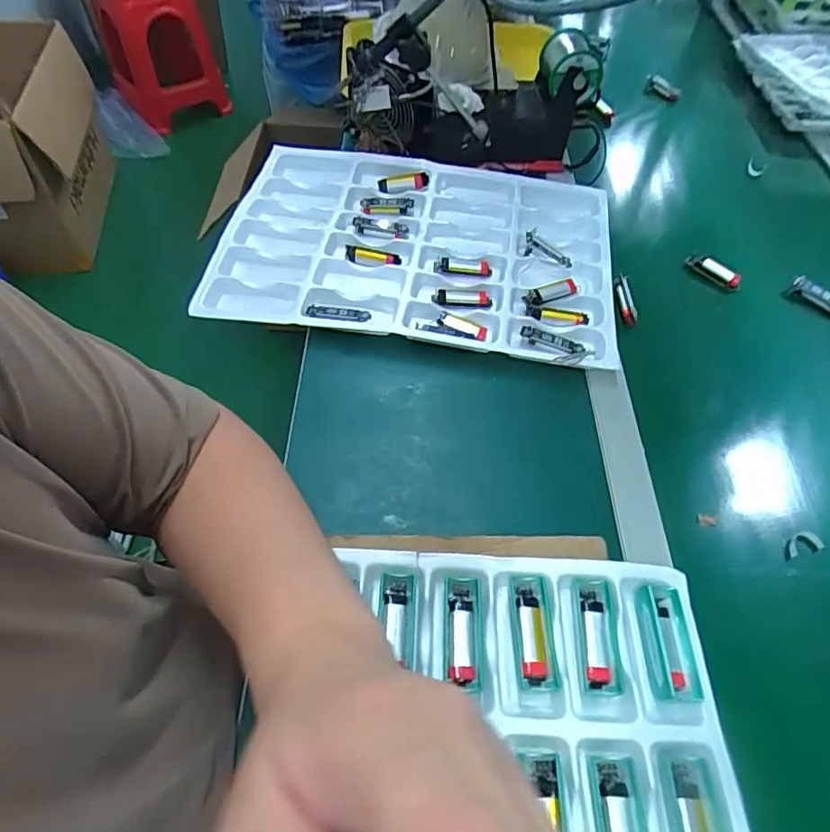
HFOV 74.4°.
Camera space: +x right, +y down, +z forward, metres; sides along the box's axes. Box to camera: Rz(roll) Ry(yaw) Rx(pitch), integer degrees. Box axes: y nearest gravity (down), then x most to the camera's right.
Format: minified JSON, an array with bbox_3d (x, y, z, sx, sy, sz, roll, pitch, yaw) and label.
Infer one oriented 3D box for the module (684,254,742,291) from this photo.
[{"bbox_3d":[0.375,-0.182,0.687,0.068,0.023,0.020,28,59,16],"label":"module"}]

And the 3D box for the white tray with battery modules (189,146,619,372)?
[{"bbox_3d":[0.003,-0.210,0.654,0.450,0.027,0.316,9,55,3],"label":"white tray with battery modules"}]

